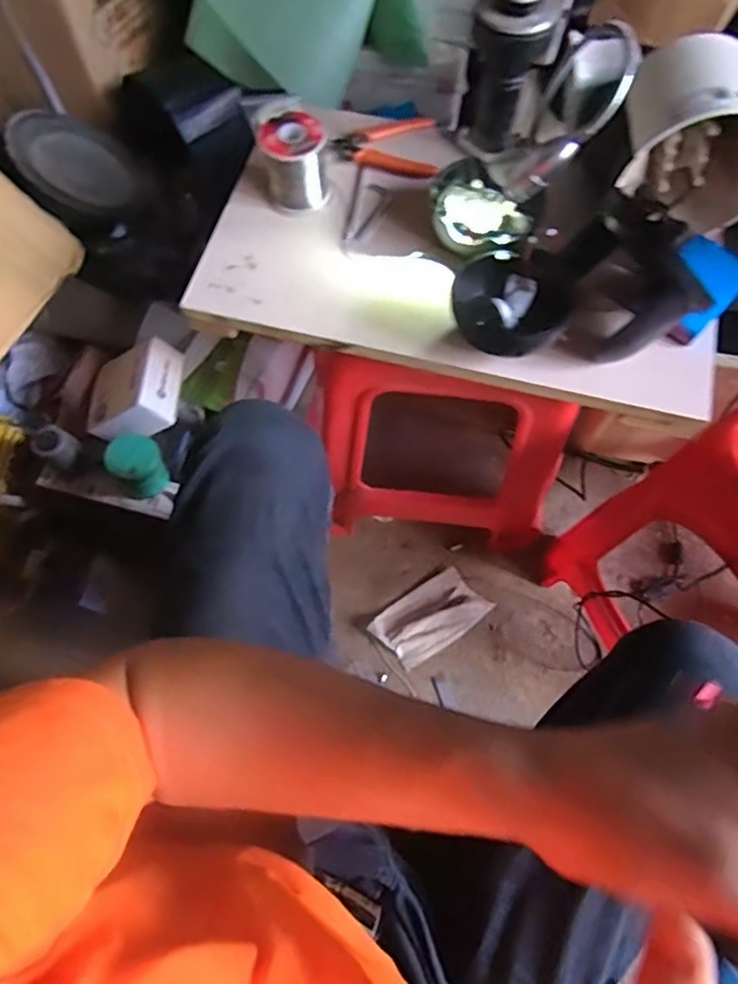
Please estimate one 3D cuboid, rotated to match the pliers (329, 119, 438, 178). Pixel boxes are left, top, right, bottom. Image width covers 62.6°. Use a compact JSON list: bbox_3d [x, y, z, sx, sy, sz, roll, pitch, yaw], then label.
[{"bbox_3d":[0.021,-0.376,0.647,0.110,0.014,0.076,9,66,5],"label":"pliers"}]

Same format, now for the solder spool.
[{"bbox_3d":[-0.074,-0.324,0.601,0.059,0.070,0.052,-10,66,-4],"label":"solder spool"}]

